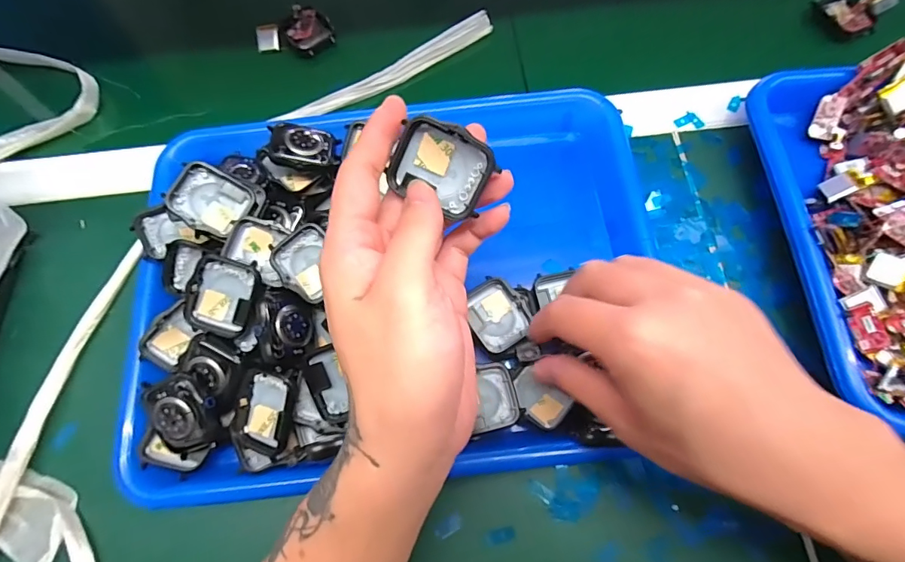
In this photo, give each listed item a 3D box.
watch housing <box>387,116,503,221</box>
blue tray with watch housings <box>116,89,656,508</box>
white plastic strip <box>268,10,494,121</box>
[{"bbox_3d":[-0.005,-0.053,0.209,0.041,0.008,0.037,21,101,-2],"label":"watch housing"},{"bbox_3d":[-0.035,-0.009,0.287,0.322,0.058,0.245,-6,70,0],"label":"blue tray with watch housings"},{"bbox_3d":[-0.051,-0.177,0.376,0.193,0.020,0.023,-33,73,-9],"label":"white plastic strip"}]

